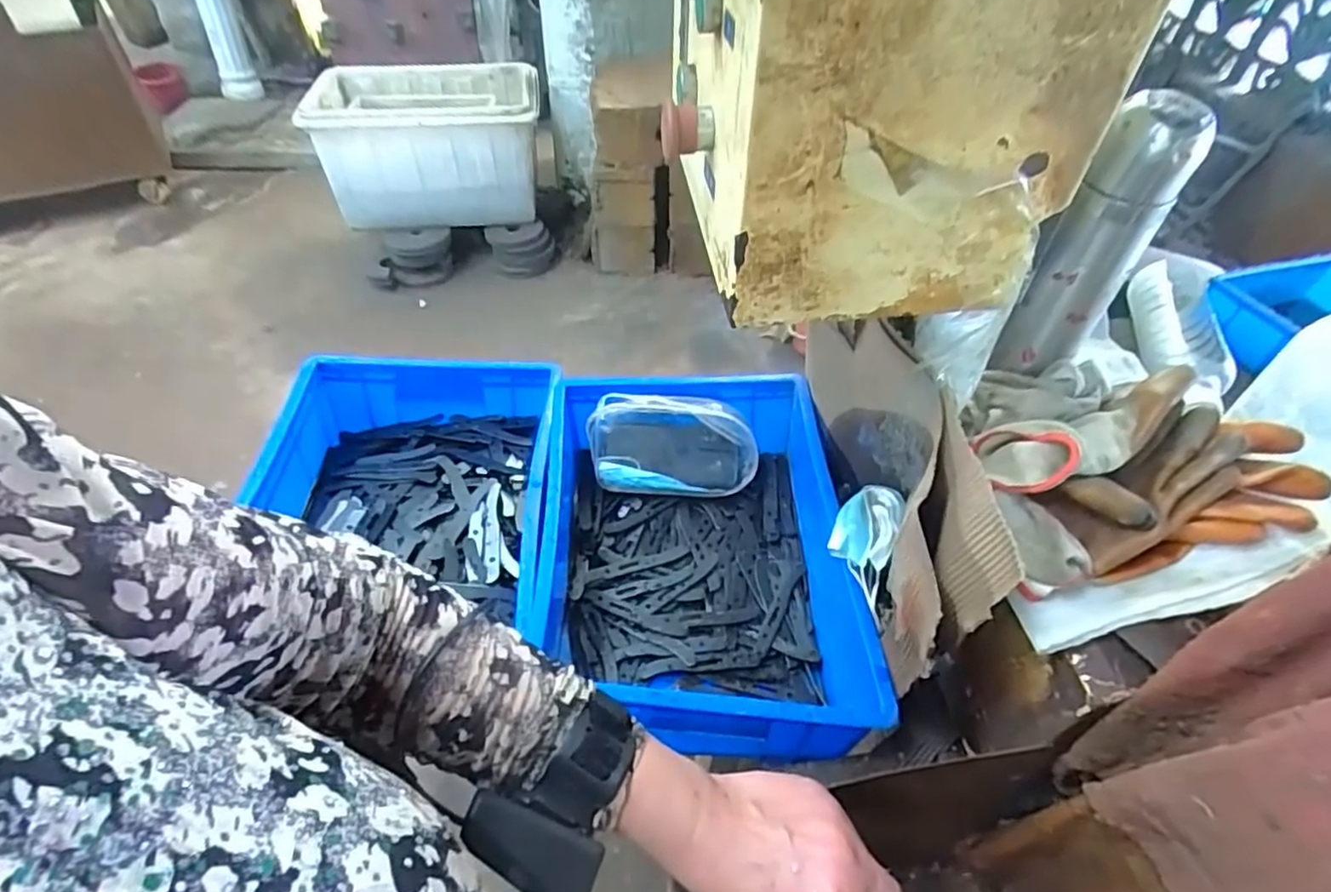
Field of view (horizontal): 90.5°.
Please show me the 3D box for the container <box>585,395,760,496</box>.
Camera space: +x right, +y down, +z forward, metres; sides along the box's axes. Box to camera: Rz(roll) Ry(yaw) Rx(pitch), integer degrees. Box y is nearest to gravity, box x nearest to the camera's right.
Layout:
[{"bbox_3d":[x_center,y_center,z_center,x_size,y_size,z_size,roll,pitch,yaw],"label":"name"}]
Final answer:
[{"bbox_3d":[0.008,0.000,0.799,0.202,0.118,0.050,2,21,3],"label":"container"}]

